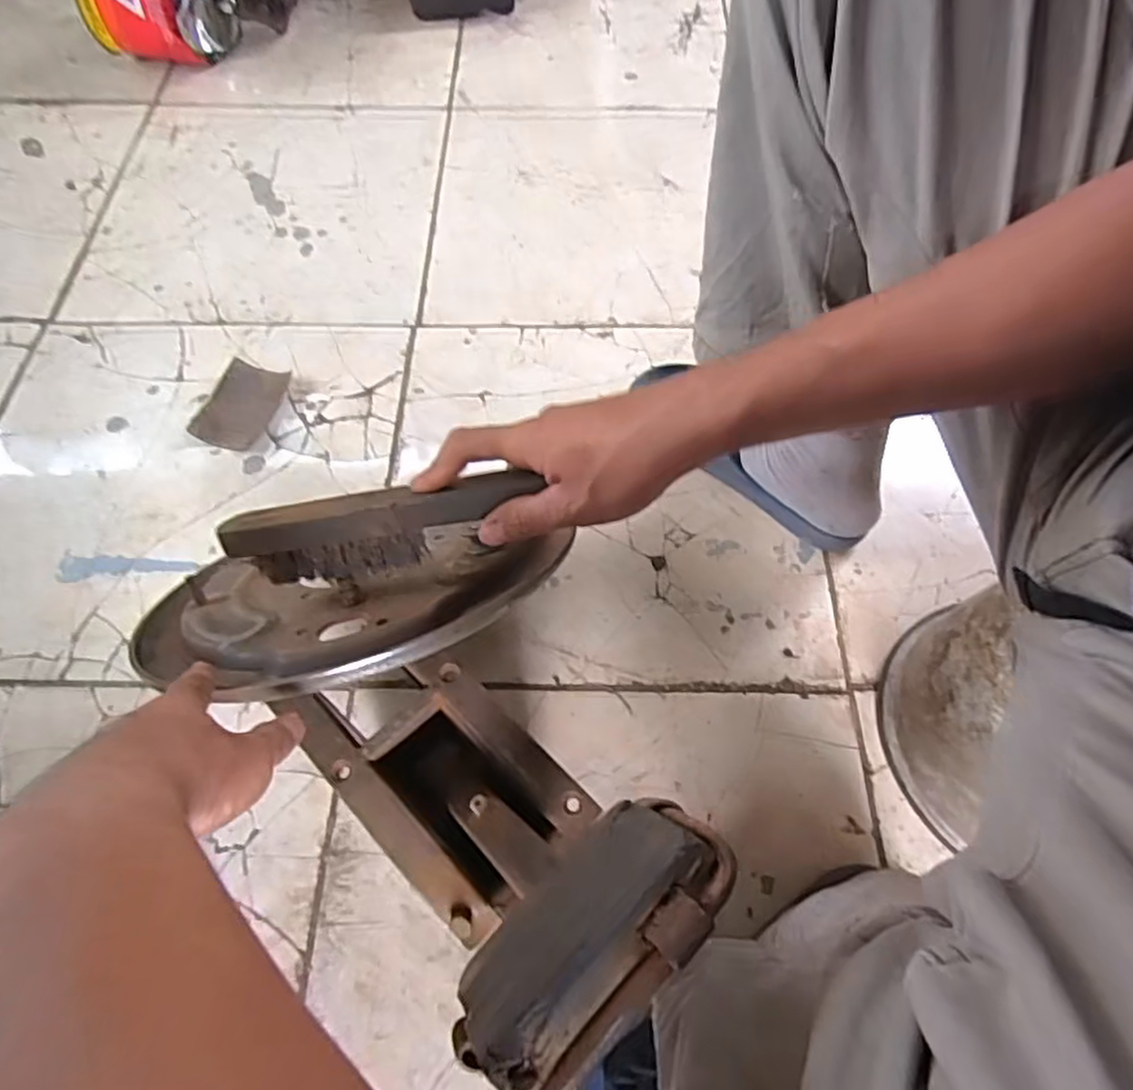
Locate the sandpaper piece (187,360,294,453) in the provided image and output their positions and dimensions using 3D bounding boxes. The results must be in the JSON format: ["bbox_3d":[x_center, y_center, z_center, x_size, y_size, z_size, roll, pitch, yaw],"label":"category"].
[{"bbox_3d":[-0.326,-0.141,0.700,0.066,0.008,0.104,13,63,4],"label":"sandpaper piece"}]

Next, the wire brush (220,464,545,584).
[{"bbox_3d":[-0.102,-0.011,0.395,0.182,0.050,0.033,-11,63,12],"label":"wire brush"}]

